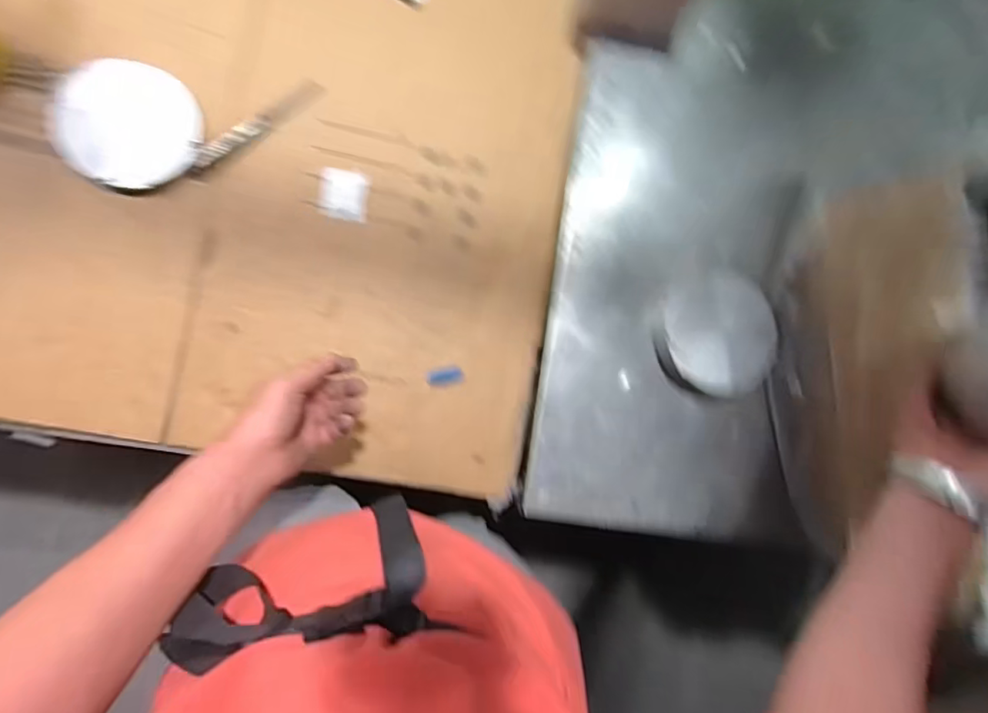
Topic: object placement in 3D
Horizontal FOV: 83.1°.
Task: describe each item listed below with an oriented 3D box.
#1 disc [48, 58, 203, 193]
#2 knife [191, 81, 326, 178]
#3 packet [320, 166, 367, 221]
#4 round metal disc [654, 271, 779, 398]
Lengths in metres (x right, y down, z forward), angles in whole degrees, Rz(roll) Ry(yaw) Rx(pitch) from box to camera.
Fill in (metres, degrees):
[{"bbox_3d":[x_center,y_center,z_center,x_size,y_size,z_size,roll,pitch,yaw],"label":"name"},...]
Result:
[{"bbox_3d":[-0.399,-0.251,0.608,0.138,0.013,0.129,-5,111,-14],"label":"disc"},{"bbox_3d":[-0.276,-0.268,0.649,0.177,0.013,0.025,-40,95,-6],"label":"knife"},{"bbox_3d":[-0.180,-0.195,0.672,0.053,0.008,0.058,3,89,-8],"label":"packet"},{"bbox_3d":[0.277,-0.031,0.689,0.144,0.030,0.152,0,82,2],"label":"round metal disc"}]

